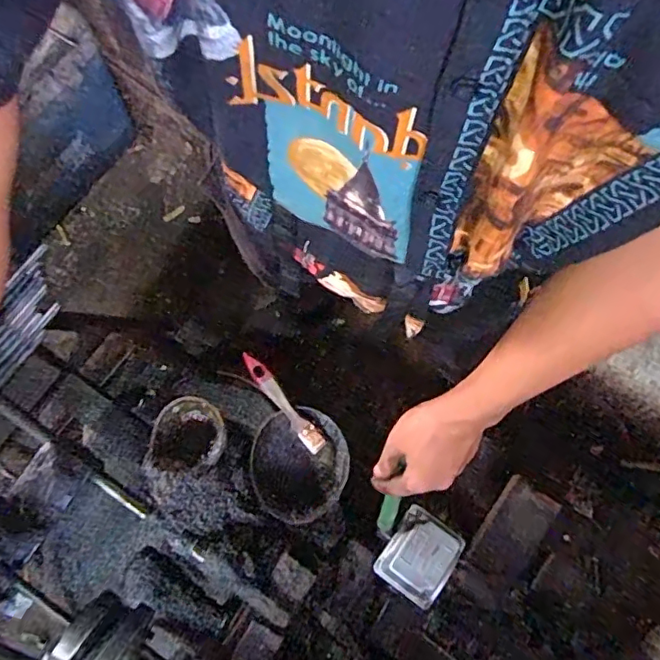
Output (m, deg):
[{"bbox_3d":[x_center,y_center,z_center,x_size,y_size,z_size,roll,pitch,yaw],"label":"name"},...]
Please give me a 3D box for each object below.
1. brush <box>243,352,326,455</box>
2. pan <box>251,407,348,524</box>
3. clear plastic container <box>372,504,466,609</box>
[{"bbox_3d":[-0.054,0.084,0.650,0.021,0.013,0.140,-39,98,-8],"label":"brush"},{"bbox_3d":[-0.034,0.157,0.659,0.109,0.035,0.125,-10,76,-2],"label":"pan"},{"bbox_3d":[0.100,0.250,0.620,0.071,0.033,0.086,36,79,9],"label":"clear plastic container"}]

